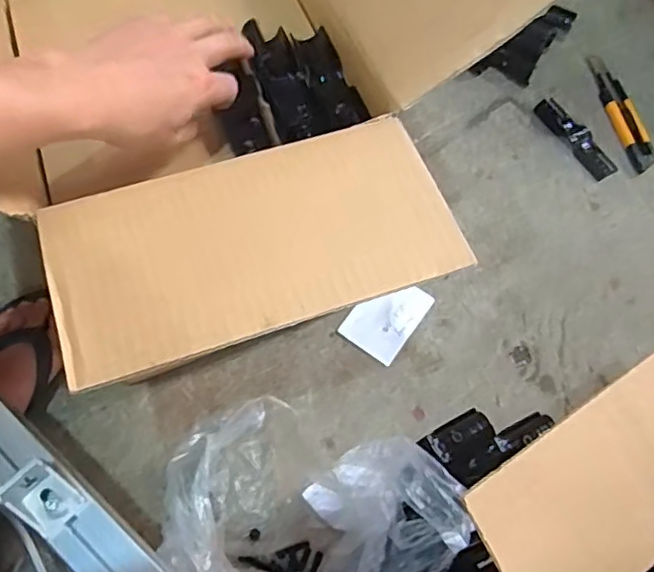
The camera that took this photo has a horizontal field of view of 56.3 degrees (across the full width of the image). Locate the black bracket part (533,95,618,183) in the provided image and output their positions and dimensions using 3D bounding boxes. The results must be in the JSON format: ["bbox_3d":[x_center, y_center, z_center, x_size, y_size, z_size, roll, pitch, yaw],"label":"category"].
[{"bbox_3d":[0.318,-0.191,0.781,0.034,0.013,0.131,-28,68,-13],"label":"black bracket part"}]

